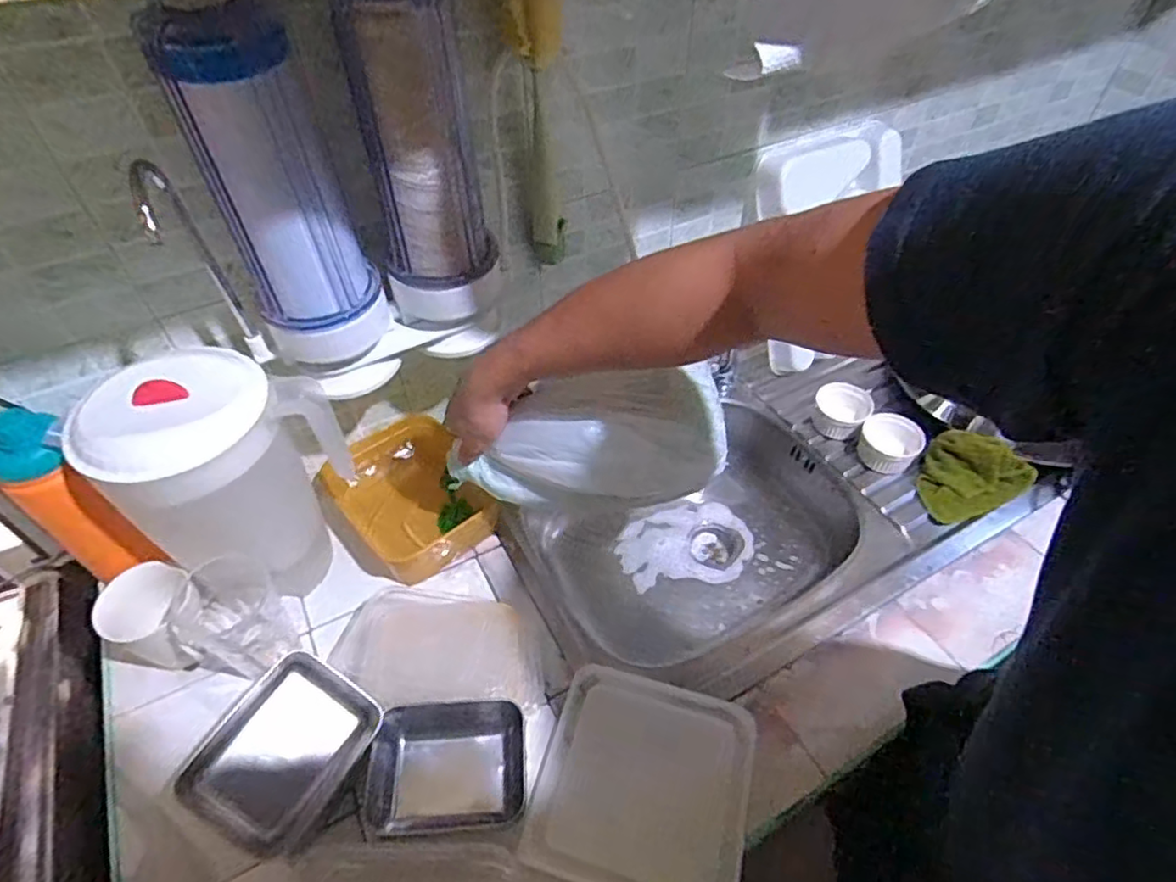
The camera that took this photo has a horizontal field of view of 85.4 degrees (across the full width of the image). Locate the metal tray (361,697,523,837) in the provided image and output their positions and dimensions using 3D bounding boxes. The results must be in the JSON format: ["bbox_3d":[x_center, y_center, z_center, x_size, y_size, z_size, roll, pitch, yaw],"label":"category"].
[{"bbox_3d":[-0.127,0.301,0.583,0.134,0.044,0.104,-4,49,-4],"label":"metal tray"}]

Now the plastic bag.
[{"bbox_3d":[-0.003,0.008,0.641,0.270,0.128,0.107,0,49,0],"label":"plastic bag"}]

